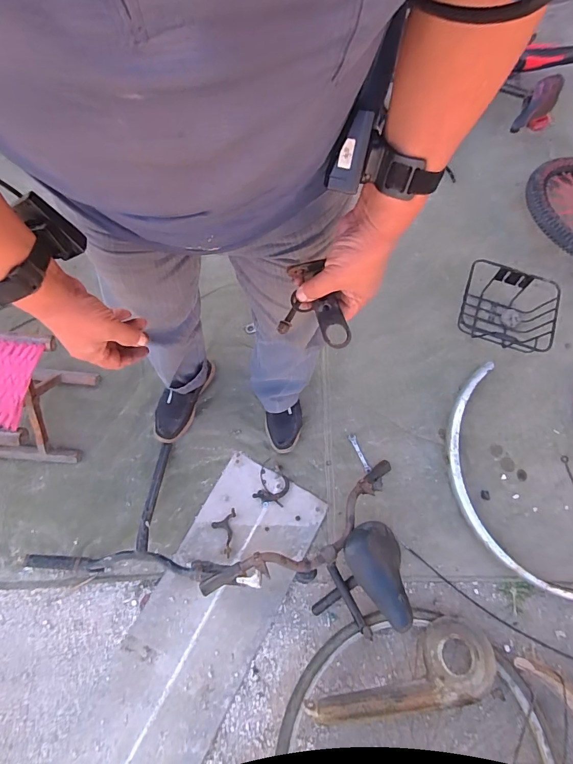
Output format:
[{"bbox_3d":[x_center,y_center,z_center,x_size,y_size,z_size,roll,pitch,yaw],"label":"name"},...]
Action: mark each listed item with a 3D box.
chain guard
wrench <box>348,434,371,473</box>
[{"bbox_3d":[0.269,0.691,0.903,0.435,0.057,0.144,-20,73,-7],"label":"chain guard"},{"bbox_3d":[0.208,0.199,1.111,0.021,0.012,0.114,-24,75,-9],"label":"wrench"}]

